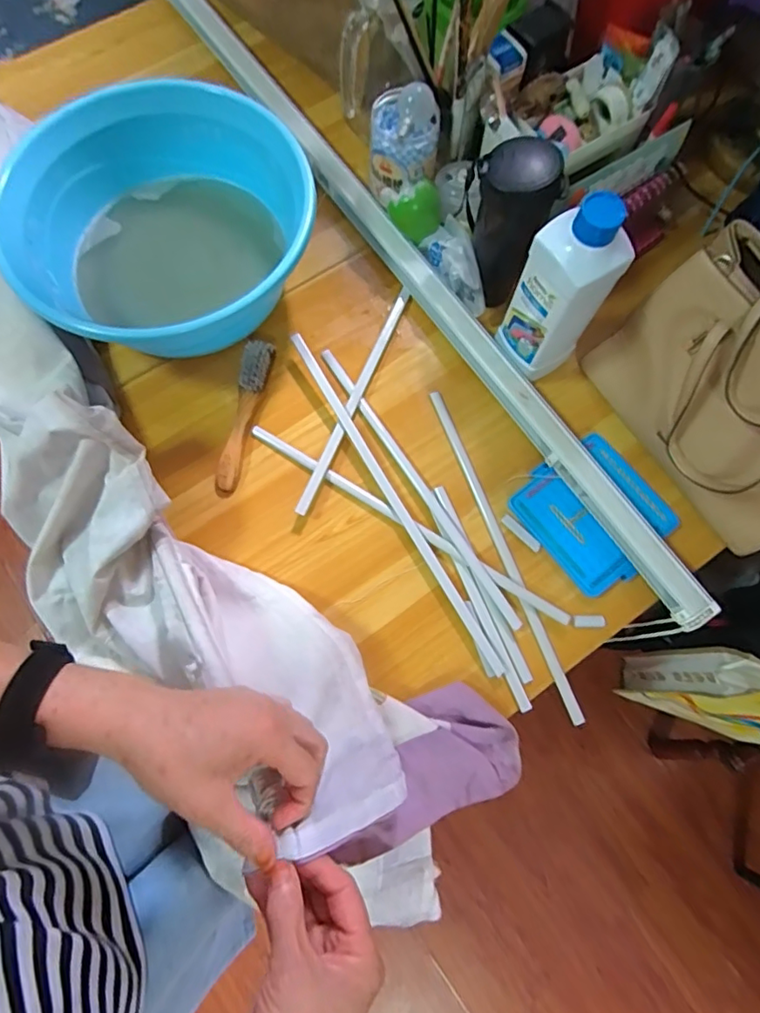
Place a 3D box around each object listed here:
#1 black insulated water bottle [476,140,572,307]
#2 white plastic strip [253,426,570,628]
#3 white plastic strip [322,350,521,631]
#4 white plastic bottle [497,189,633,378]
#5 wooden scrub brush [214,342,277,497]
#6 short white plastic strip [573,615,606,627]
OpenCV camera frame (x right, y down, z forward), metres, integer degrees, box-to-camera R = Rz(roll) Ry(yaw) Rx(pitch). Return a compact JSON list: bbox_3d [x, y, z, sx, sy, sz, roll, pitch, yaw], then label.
[{"bbox_3d":[0.150,-0.331,0.652,0.075,0.174,0.080,-33,77,-9],"label":"black insulated water bottle"},{"bbox_3d":[0.028,0.018,0.652,0.429,0.010,0.018,31,76,8],"label":"white plastic strip"},{"bbox_3d":[0.042,-0.033,0.667,0.015,0.012,0.414,-32,77,-9],"label":"white plastic strip"},{"bbox_3d":[0.192,-0.235,0.601,0.075,0.215,0.085,-30,77,-9],"label":"white plastic bottle"},{"bbox_3d":[-0.167,-0.111,0.674,0.034,0.025,0.198,9,74,2],"label":"wooden scrub brush"},{"bbox_3d":[0.241,0.132,0.631,0.036,0.004,0.014,-1,74,-1],"label":"short white plastic strip"}]

